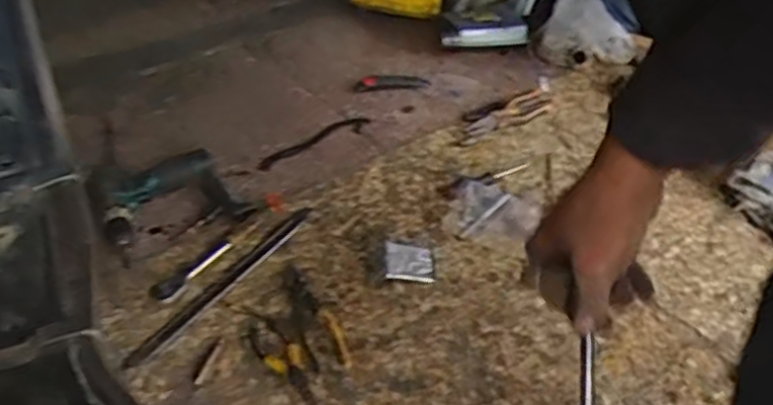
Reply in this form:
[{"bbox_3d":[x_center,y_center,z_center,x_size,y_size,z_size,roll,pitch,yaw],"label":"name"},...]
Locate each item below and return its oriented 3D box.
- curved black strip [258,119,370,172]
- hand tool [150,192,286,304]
[{"bbox_3d":[-0.135,-0.115,1.346,0.262,0.016,0.035,-28,49,-31],"label":"curved black strip"},{"bbox_3d":[-0.255,0.058,1.102,0.043,0.032,0.285,24,45,24],"label":"hand tool"}]

